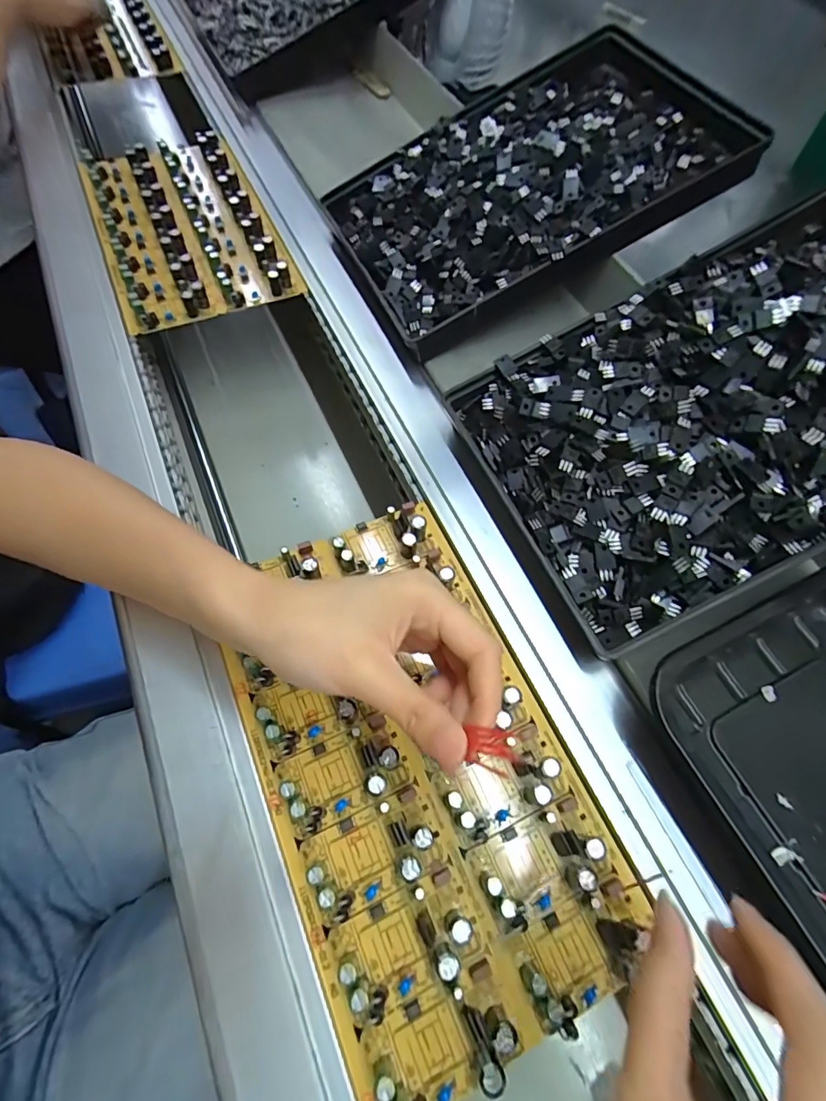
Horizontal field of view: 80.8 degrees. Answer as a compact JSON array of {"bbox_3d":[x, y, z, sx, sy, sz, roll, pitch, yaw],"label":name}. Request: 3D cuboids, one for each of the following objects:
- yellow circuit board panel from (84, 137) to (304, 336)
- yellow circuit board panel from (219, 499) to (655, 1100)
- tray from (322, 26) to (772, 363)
[{"bbox_3d":[-0.211,-0.300,0.446,0.144,0.028,0.251,-21,67,-13],"label":"yellow circuit board panel"},{"bbox_3d":[-0.004,0.101,0.252,0.146,0.020,0.259,-22,67,-14],"label":"yellow circuit board panel"},{"bbox_3d":[0.086,-0.290,0.381,0.299,0.048,0.202,-29,70,0],"label":"tray"}]

